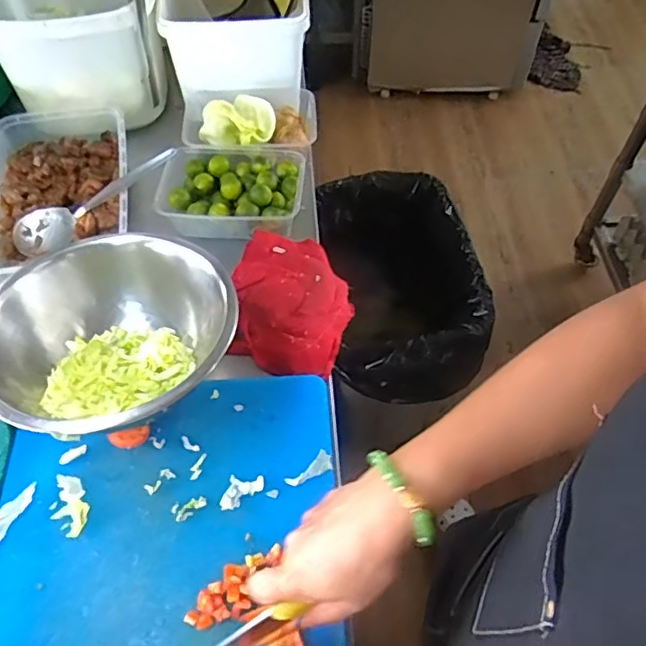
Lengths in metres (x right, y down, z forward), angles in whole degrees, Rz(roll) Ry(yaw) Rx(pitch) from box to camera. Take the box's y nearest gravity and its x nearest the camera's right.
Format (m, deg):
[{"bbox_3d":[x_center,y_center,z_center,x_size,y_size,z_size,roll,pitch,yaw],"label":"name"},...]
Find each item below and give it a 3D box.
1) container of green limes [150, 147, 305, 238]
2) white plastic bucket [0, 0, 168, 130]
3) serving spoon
[{"bbox_3d":[-0.114,-0.163,0.729,0.175,0.049,0.123,3,56,1],"label":"container of green limes"},{"bbox_3d":[-0.322,-0.404,0.791,0.218,0.172,0.199,0,56,-1],"label":"white plastic bucket"},{"bbox_3d":[-0.262,-0.142,0.677,0.209,0.032,0.047,-30,59,6],"label":"serving spoon"}]

